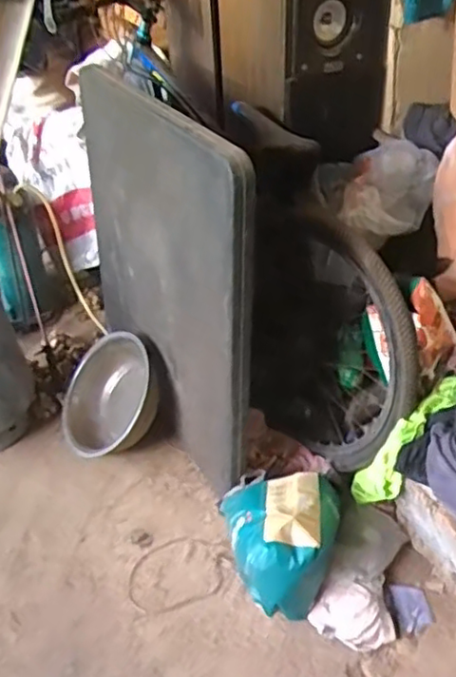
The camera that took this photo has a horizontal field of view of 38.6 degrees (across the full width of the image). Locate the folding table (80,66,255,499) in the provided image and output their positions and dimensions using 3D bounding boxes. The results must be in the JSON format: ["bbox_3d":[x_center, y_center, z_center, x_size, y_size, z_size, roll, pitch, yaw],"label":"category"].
[{"bbox_3d":[-0.196,-0.163,1.635,0.061,0.867,0.898,-16,38,-23],"label":"folding table"}]

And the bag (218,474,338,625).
[{"bbox_3d":[0.092,0.402,1.372,0.267,0.174,0.288,3,37,14],"label":"bag"}]

